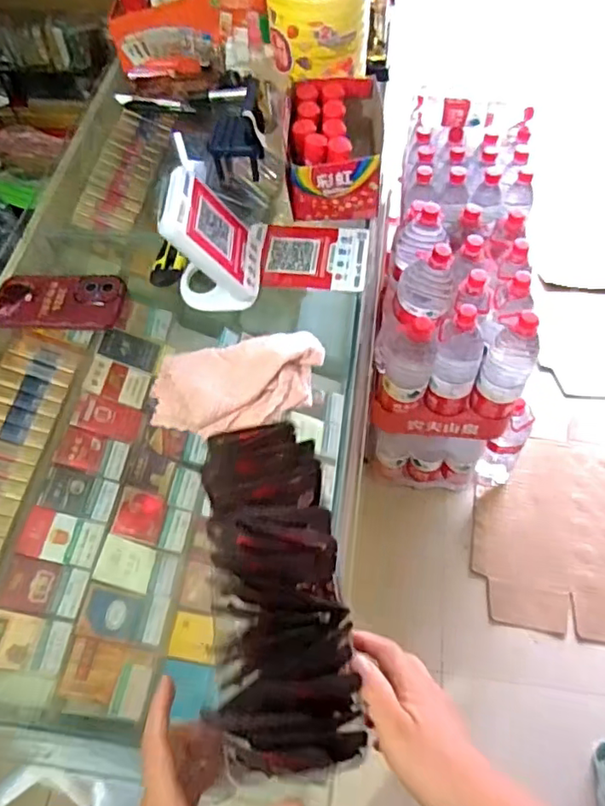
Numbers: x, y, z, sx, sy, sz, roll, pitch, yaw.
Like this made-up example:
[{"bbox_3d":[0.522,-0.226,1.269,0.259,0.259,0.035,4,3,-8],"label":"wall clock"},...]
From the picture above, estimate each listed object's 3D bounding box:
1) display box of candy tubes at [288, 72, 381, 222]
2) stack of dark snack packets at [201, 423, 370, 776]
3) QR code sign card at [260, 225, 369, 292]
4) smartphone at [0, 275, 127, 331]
[{"bbox_3d":[0.043,-0.354,0.804,0.138,0.102,0.194,0,59,4],"label":"display box of candy tubes"},{"bbox_3d":[-0.023,0.142,0.470,0.104,0.071,0.262,-9,60,-2],"label":"stack of dark snack packets"},{"bbox_3d":[0.016,-0.193,0.776,0.136,0.010,0.109,3,59,6],"label":"QR code sign card"},{"bbox_3d":[-0.311,-0.129,0.744,0.166,0.017,0.077,3,70,3],"label":"smartphone"}]

